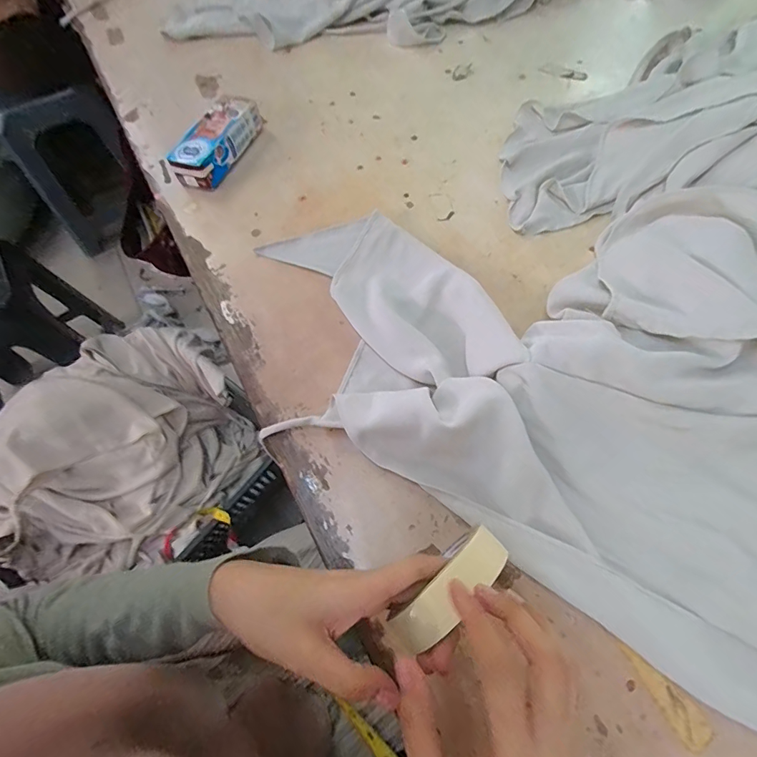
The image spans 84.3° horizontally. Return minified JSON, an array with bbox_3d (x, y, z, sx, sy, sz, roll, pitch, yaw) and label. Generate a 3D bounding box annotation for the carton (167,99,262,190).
[{"bbox_3d":[-0.207,-0.306,0.538,0.051,0.047,0.140,25,69,13],"label":"carton"}]

